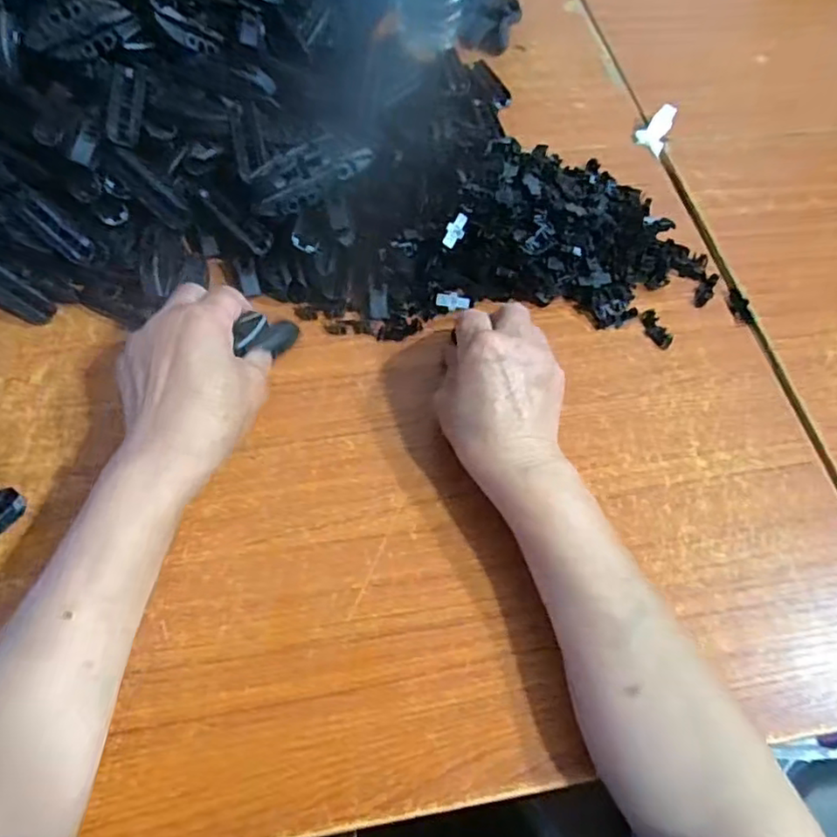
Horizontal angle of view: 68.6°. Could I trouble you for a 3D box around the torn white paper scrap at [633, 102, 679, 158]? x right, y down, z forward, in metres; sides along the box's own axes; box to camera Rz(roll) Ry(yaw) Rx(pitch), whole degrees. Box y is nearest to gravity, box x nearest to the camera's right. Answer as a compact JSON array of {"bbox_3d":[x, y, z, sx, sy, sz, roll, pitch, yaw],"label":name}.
[{"bbox_3d":[0.230,-0.279,0.591,0.030,0.008,0.056,29,81,12],"label":"torn white paper scrap"}]

